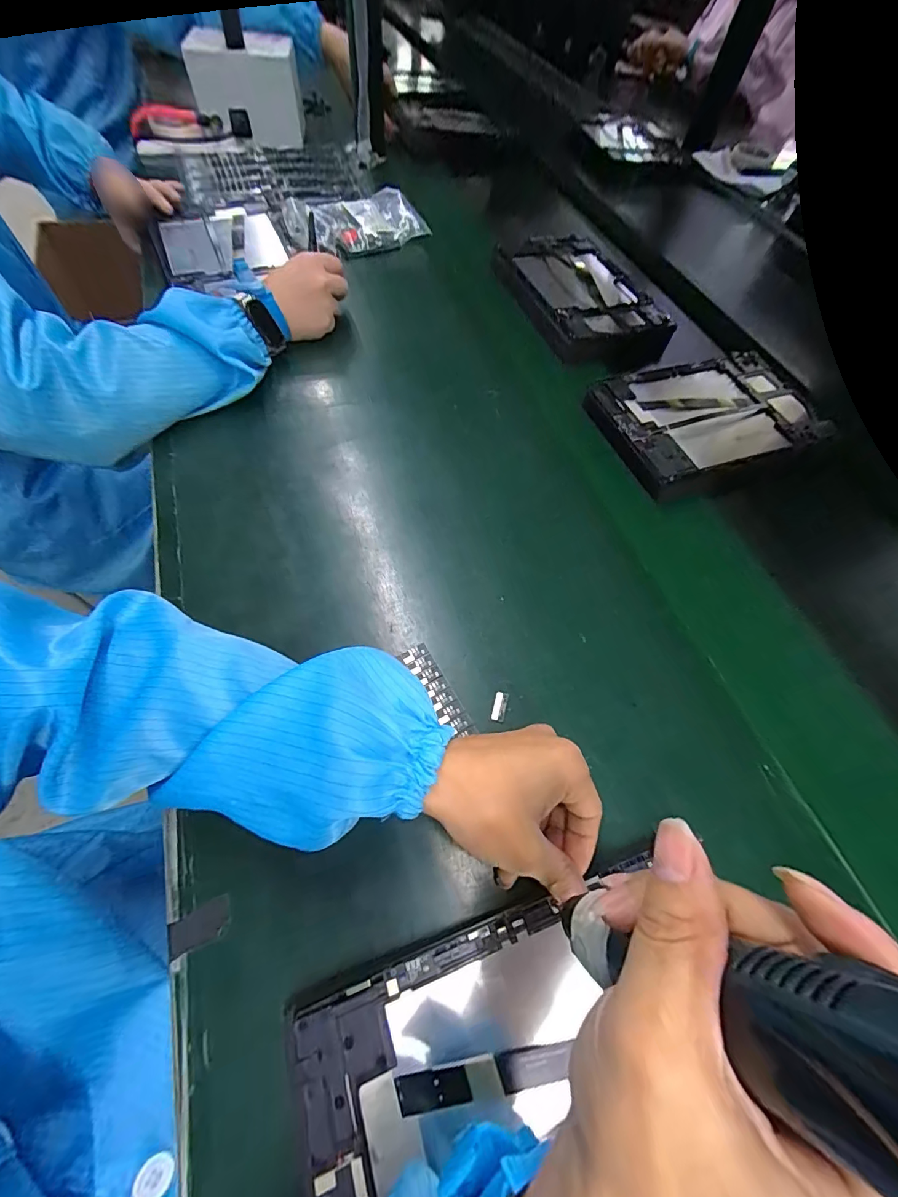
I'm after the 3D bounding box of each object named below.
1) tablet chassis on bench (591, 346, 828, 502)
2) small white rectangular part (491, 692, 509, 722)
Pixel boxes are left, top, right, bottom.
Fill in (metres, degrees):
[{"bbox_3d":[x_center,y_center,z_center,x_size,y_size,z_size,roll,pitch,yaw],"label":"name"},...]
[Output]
[{"bbox_3d":[0.286,-0.200,0.462,0.256,0.025,0.155,-18,64,-13],"label":"tablet chassis on bench"},{"bbox_3d":[0.036,0.077,0.299,0.009,0.004,0.020,15,62,5],"label":"small white rectangular part"}]

